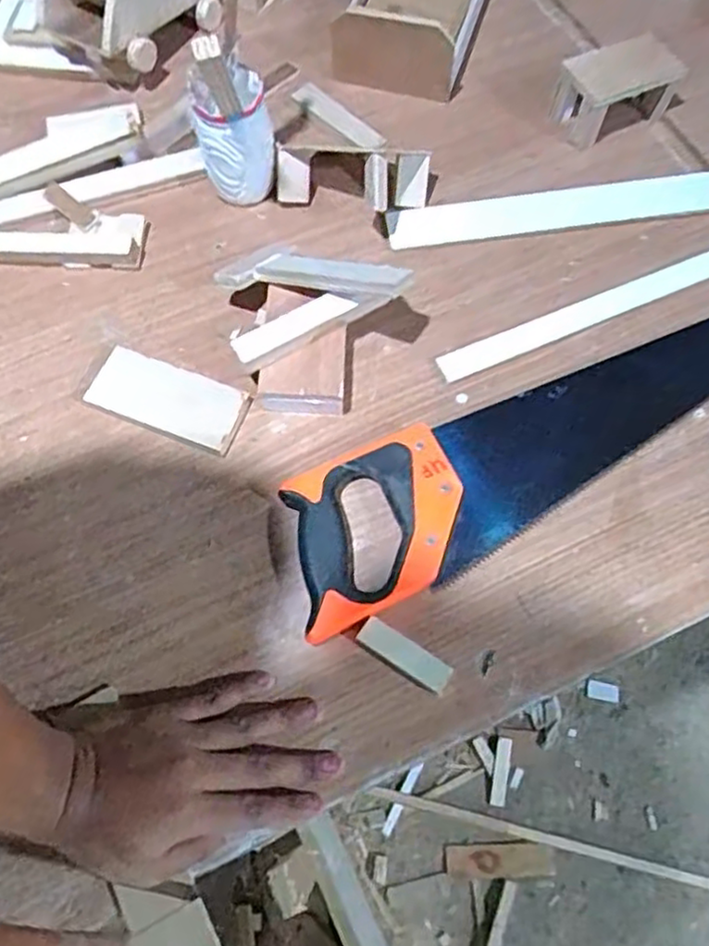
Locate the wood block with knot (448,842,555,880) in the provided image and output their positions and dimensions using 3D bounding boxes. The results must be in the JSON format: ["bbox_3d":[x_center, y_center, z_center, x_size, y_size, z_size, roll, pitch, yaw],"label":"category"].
[{"bbox_3d":[0.225,0.604,1.090,0.164,0.007,0.052,-2,65,0],"label":"wood block with knot"}]

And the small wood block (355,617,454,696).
[{"bbox_3d":[0.033,0.124,0.473,0.066,0.012,0.021,30,69,14],"label":"small wood block"}]

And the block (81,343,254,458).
[{"bbox_3d":[-0.150,-0.059,0.562,0.125,0.012,0.055,21,67,11],"label":"block"}]

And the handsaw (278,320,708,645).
[{"bbox_3d":[0.185,-0.037,0.543,0.510,0.023,0.111,-24,67,-9],"label":"handsaw"}]

